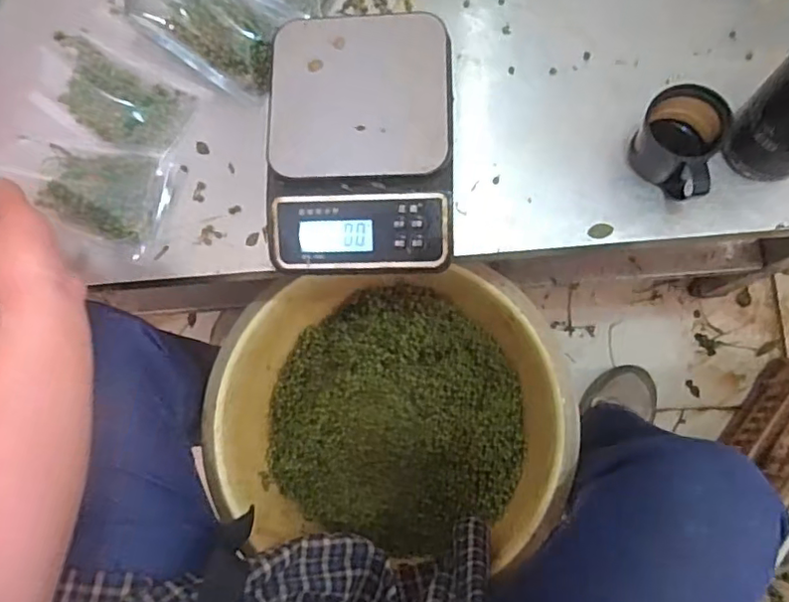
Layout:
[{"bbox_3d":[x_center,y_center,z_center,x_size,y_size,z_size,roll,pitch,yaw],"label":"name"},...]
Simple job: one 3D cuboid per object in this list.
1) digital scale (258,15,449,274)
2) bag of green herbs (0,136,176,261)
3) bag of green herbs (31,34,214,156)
[{"bbox_3d":[-0.028,-0.131,0.482,0.150,0.052,0.208,0,80,3],"label":"digital scale"},{"bbox_3d":[-0.258,-0.105,0.504,0.128,0.045,0.089,26,82,9],"label":"bag of green herbs"},{"bbox_3d":[-0.253,-0.186,0.525,0.133,0.028,0.082,20,81,7],"label":"bag of green herbs"}]

